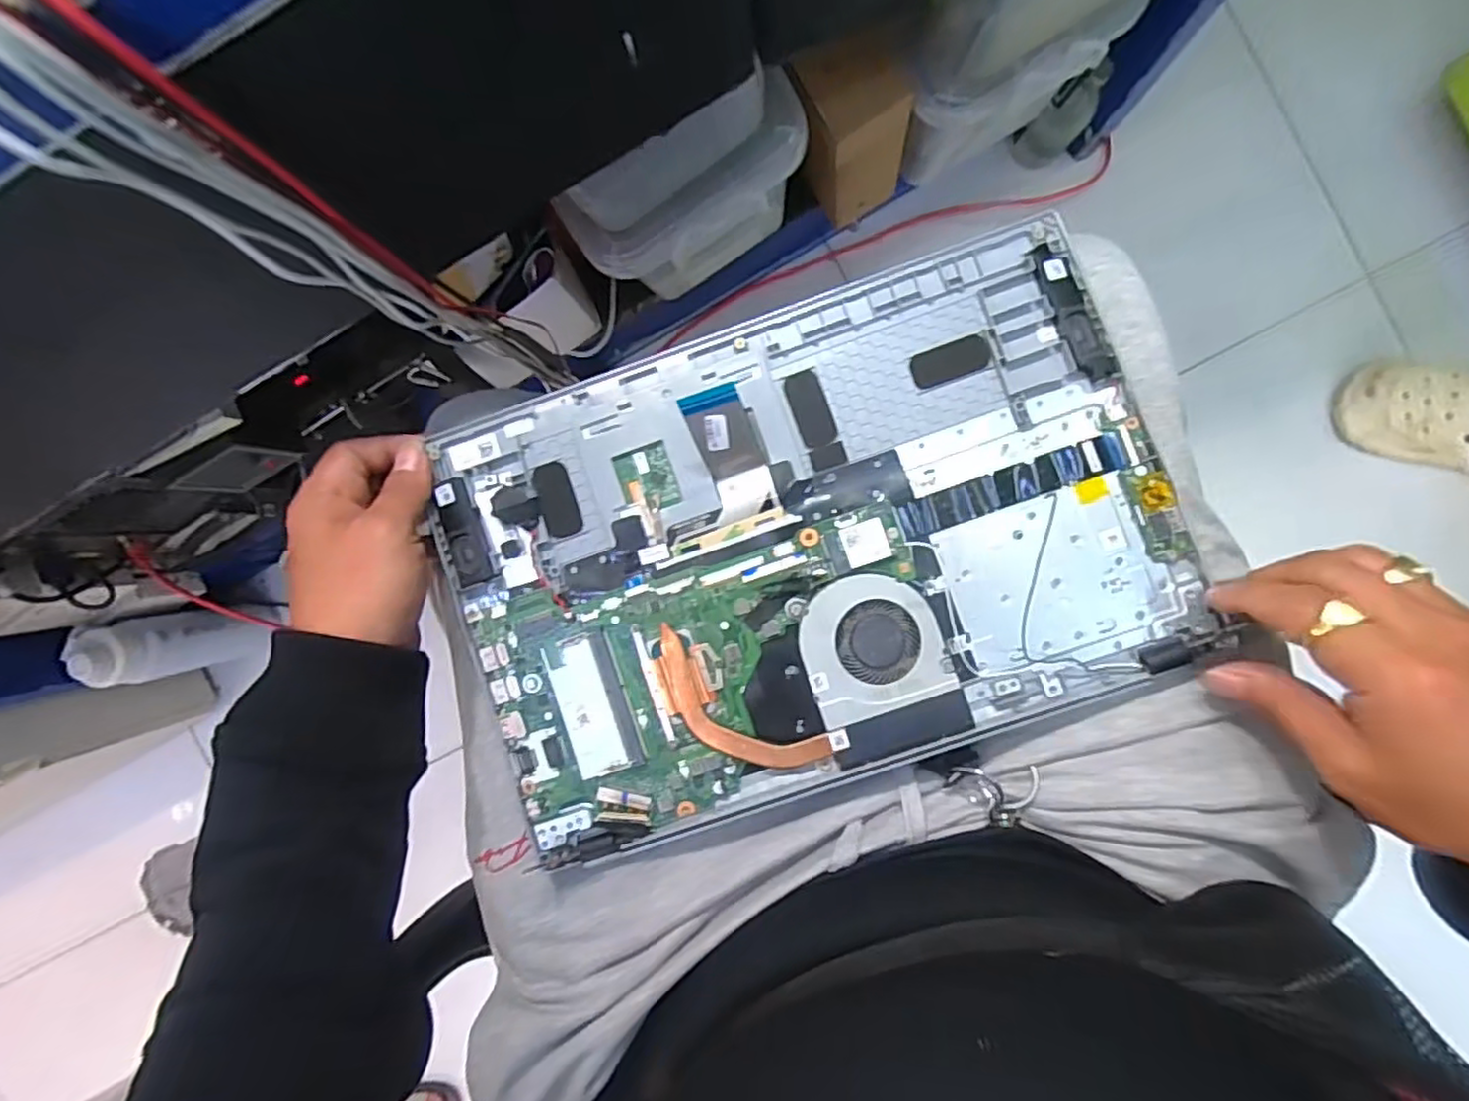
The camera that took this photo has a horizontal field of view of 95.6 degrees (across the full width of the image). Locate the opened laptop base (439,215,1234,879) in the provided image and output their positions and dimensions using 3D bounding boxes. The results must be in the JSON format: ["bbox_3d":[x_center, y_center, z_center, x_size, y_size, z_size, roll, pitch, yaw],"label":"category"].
[{"bbox_3d":[0.032,-0.005,0.342,0.352,0.027,0.233,-19,90,5],"label":"opened laptop base"}]

